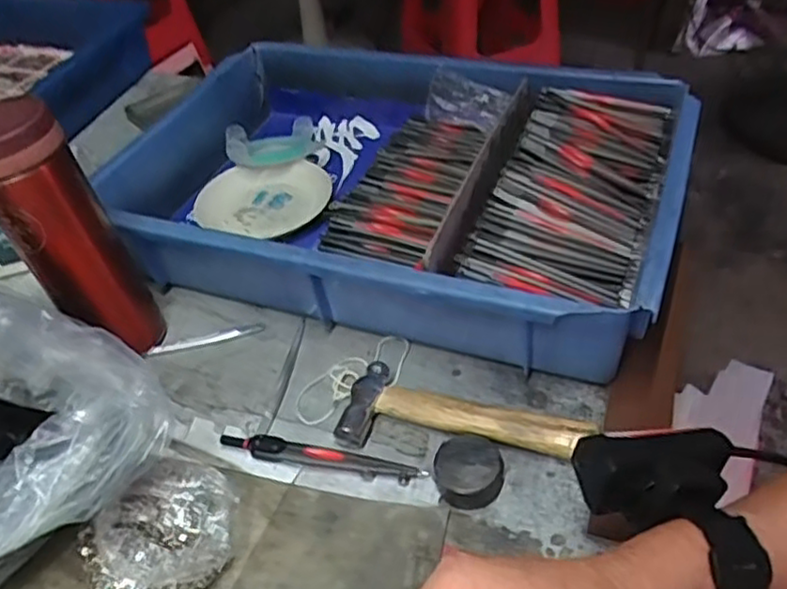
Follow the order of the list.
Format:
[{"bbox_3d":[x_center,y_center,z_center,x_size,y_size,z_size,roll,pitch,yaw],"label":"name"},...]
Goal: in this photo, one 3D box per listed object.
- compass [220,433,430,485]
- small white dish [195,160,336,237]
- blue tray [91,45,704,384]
[{"bbox_3d":[-0.045,0.101,0.430,0.130,0.006,0.016,7,46,14],"label":"compass"},{"bbox_3d":[-0.114,-0.088,0.620,0.104,0.018,0.104,-3,44,3],"label":"small white dish"},{"bbox_3d":[-0.003,-0.096,0.552,0.427,0.083,0.287,13,48,19],"label":"blue tray"}]

